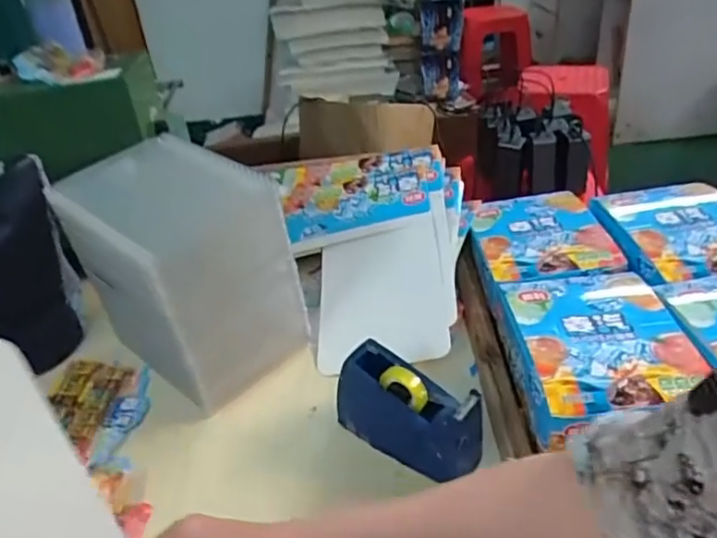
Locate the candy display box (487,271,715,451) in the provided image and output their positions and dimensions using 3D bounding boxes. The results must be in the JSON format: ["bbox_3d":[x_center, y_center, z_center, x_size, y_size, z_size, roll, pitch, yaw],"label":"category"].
[{"bbox_3d":[0.236,0.075,0.614,0.155,0.059,0.220,-6,33,2],"label":"candy display box"}]

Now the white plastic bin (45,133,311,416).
[{"bbox_3d":[-0.182,0.006,0.654,0.196,0.234,0.144,22,40,32],"label":"white plastic bin"}]

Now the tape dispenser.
[{"bbox_3d":[0.047,0.136,0.559,0.141,0.096,0.046,21,40,31],"label":"tape dispenser"}]

